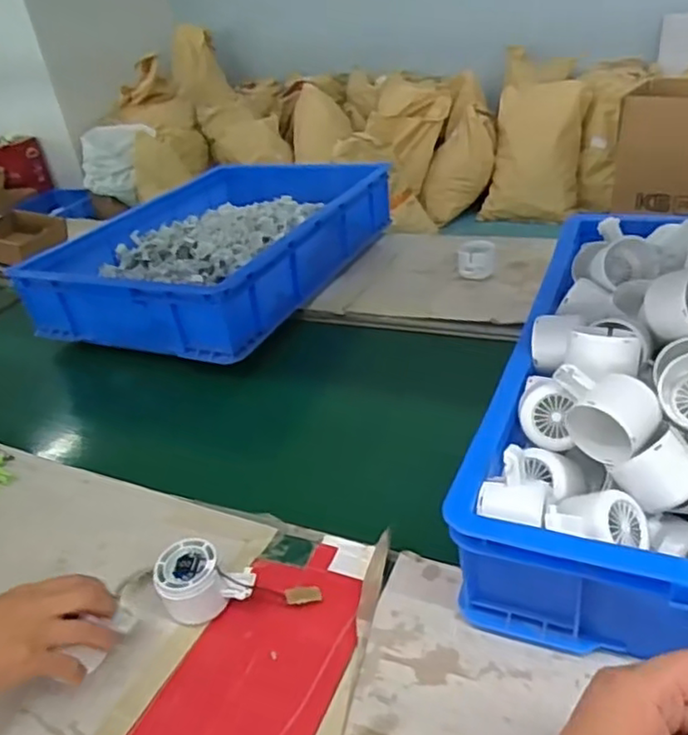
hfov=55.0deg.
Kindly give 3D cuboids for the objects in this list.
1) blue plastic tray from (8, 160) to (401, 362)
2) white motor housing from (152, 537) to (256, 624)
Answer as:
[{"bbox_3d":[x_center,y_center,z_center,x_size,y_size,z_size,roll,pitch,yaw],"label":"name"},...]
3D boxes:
[{"bbox_3d":[-0.199,-0.228,1.186,0.411,0.118,0.622,8,36,25],"label":"blue plastic tray"},{"bbox_3d":[-0.122,0.186,0.583,0.081,0.054,0.052,-15,32,-8],"label":"white motor housing"}]

